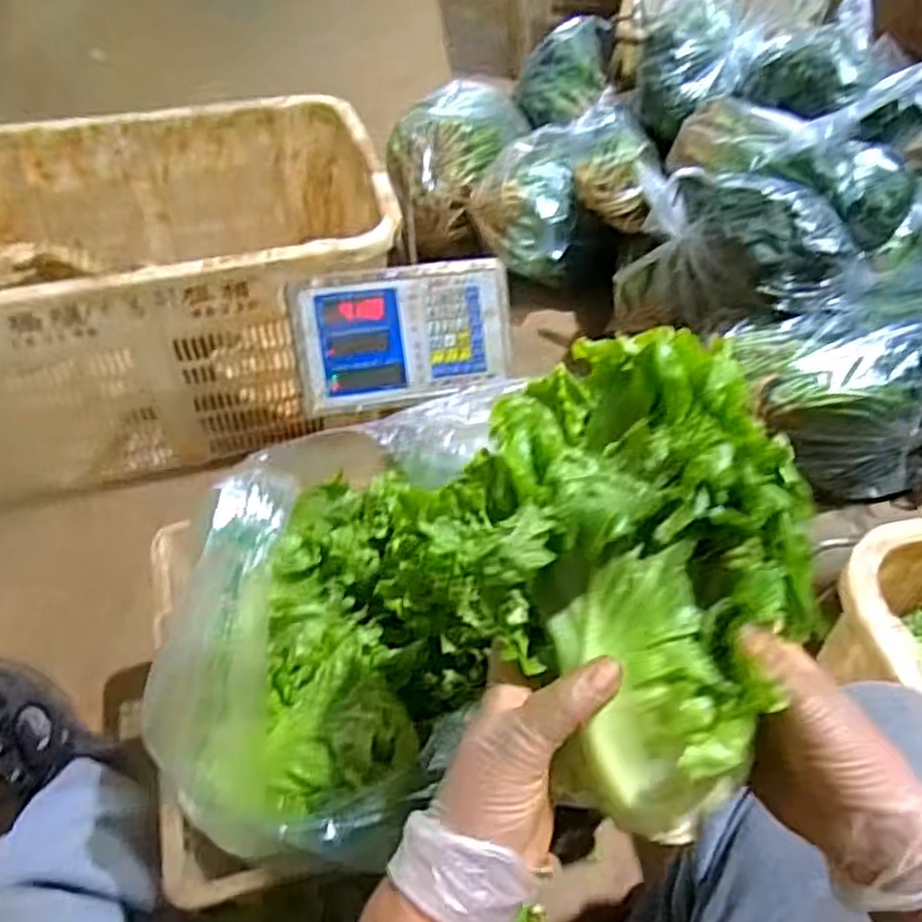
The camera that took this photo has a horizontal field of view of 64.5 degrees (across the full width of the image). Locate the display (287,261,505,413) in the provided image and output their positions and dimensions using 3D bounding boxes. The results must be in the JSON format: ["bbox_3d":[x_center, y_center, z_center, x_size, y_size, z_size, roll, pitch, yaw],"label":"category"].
[{"bbox_3d":[-0.066,-0.142,0.831,0.236,0.146,0.060,-9,12,-10],"label":"display"}]

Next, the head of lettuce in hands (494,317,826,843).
[{"bbox_3d":[0.100,0.050,0.356,0.131,0.120,0.232,-16,74,19],"label":"head of lettuce in hands"}]

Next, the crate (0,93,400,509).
[{"bbox_3d":[-0.460,-0.263,1.108,0.683,0.324,0.458,-12,50,-11],"label":"crate"}]

